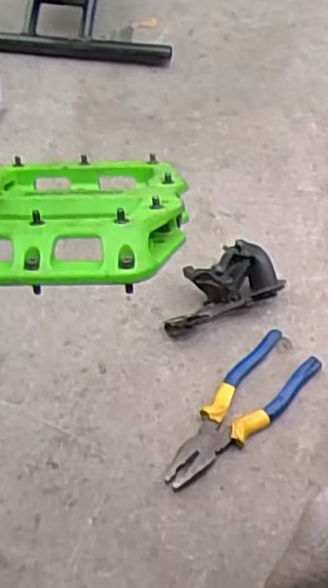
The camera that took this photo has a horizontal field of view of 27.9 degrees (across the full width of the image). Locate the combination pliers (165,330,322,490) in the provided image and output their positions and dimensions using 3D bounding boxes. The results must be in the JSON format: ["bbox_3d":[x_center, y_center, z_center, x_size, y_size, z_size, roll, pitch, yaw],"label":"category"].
[{"bbox_3d":[0.072,0.112,0.645,0.063,0.021,0.191,38,65,23],"label":"combination pliers"}]

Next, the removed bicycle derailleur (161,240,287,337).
[{"bbox_3d":[0.060,-0.006,0.711,0.138,0.054,0.064,-20,58,-12],"label":"removed bicycle derailleur"}]

